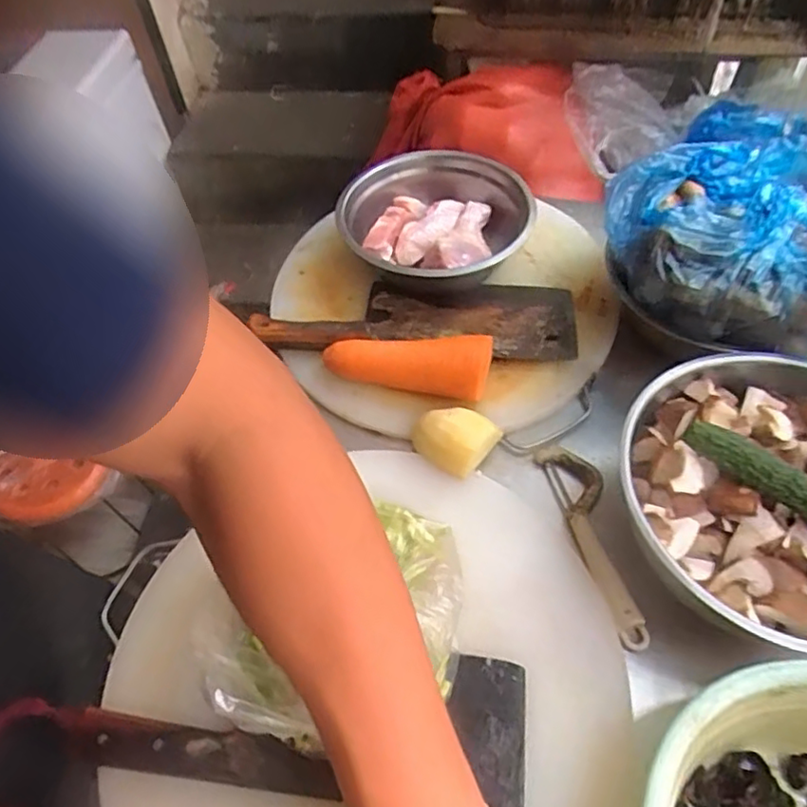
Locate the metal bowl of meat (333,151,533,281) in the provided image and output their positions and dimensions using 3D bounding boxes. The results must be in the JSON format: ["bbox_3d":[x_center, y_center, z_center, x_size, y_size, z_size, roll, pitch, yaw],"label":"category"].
[{"bbox_3d":[0.036,-0.191,0.674,0.180,0.067,0.193,-3,55,4],"label":"metal bowl of meat"}]

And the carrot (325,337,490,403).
[{"bbox_3d":[0.001,-0.039,0.582,0.157,0.043,0.049,8,56,11],"label":"carrot"}]

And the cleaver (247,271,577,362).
[{"bbox_3d":[0.014,-0.092,0.634,0.310,0.024,0.111,2,55,7],"label":"cleaver"}]

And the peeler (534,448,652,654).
[{"bbox_3d":[0.158,0.105,0.502,0.041,0.010,0.175,-15,55,-5],"label":"peeler"}]

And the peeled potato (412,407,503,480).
[{"bbox_3d":[0.045,0.027,0.553,0.068,0.037,0.061,38,66,27],"label":"peeled potato"}]

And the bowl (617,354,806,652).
[{"bbox_3d":[0.281,0.069,0.462,0.236,0.099,0.223,-3,55,4],"label":"bowl"}]

